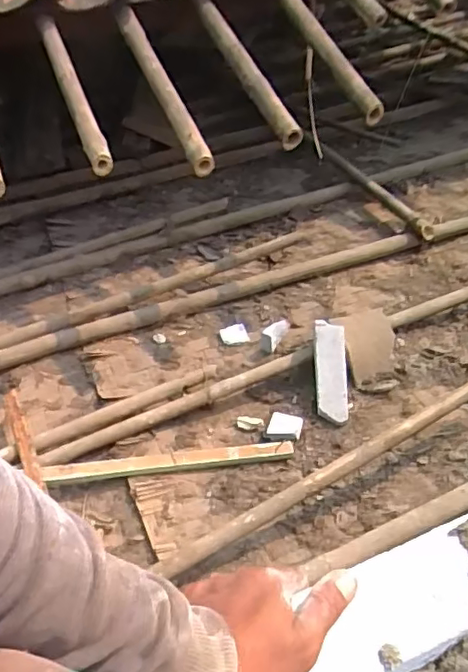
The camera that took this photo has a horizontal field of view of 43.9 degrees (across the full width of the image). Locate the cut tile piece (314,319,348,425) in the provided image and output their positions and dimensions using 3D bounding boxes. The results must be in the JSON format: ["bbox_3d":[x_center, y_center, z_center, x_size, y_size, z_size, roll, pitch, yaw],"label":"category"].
[{"bbox_3d":[0.244,0.088,1.465,0.085,0.023,0.254,-6,80,28],"label":"cut tile piece"}]

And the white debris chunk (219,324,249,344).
[{"bbox_3d":[0.000,-0.003,1.668,0.079,0.015,0.053,-8,79,-8],"label":"white debris chunk"}]

